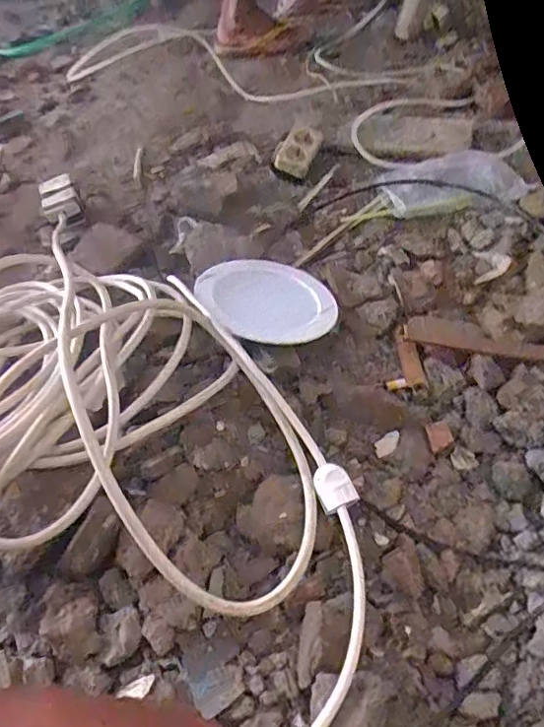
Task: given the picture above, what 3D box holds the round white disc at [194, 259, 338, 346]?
[{"bbox_3d":[-0.008,-0.083,0.703,0.165,0.013,0.155,6,47,-7],"label":"round white disc"}]

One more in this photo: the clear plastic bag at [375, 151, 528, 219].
[{"bbox_3d":[0.284,-0.292,0.895,0.208,0.028,0.133,-10,48,-6],"label":"clear plastic bag"}]

